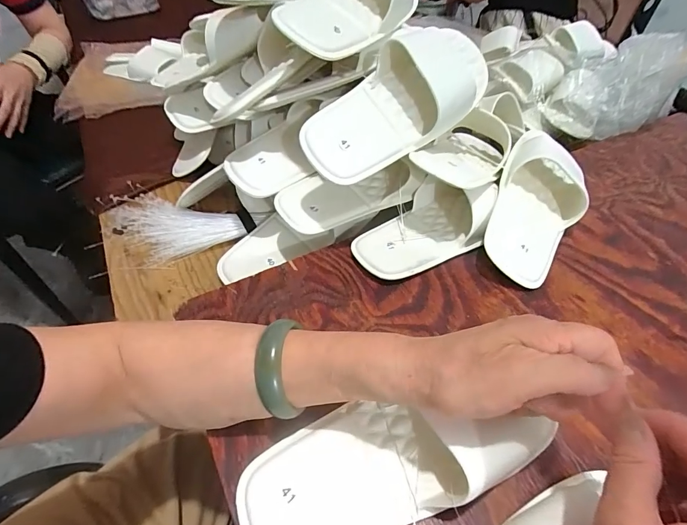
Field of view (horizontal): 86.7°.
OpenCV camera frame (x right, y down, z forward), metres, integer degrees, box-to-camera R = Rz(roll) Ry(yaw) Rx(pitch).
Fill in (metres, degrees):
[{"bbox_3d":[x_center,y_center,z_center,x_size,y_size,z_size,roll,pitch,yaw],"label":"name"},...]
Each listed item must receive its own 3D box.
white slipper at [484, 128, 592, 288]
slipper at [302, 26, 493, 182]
[{"bbox_3d":[0.220,-0.071,0.409,0.096,0.064,0.218,24,61,18],"label":"white slipper"},{"bbox_3d":[0.060,-0.168,0.391,0.245,0.078,0.099,-43,94,-19],"label":"slipper"}]

